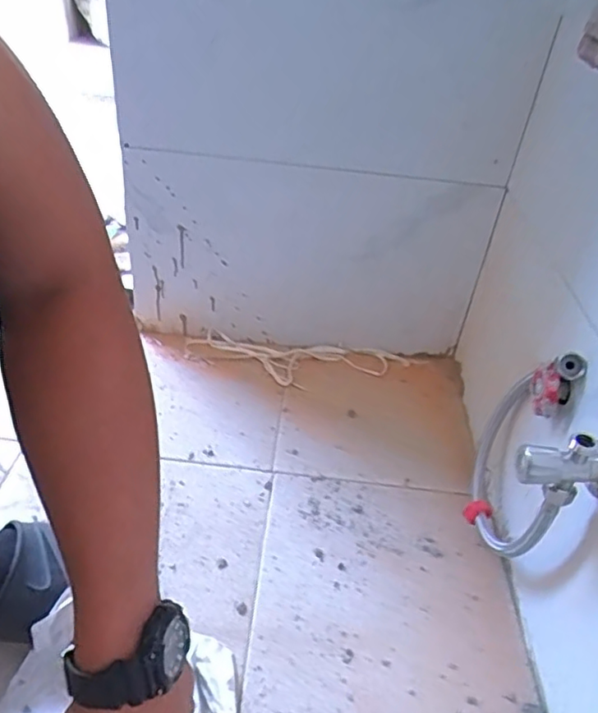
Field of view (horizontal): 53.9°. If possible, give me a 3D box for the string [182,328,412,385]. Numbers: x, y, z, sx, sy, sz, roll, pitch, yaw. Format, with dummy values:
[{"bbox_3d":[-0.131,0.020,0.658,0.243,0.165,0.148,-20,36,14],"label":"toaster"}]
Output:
[{"bbox_3d":[-0.003,0.006,0.861,0.330,0.014,0.084,5,38,-3],"label":"string"}]

